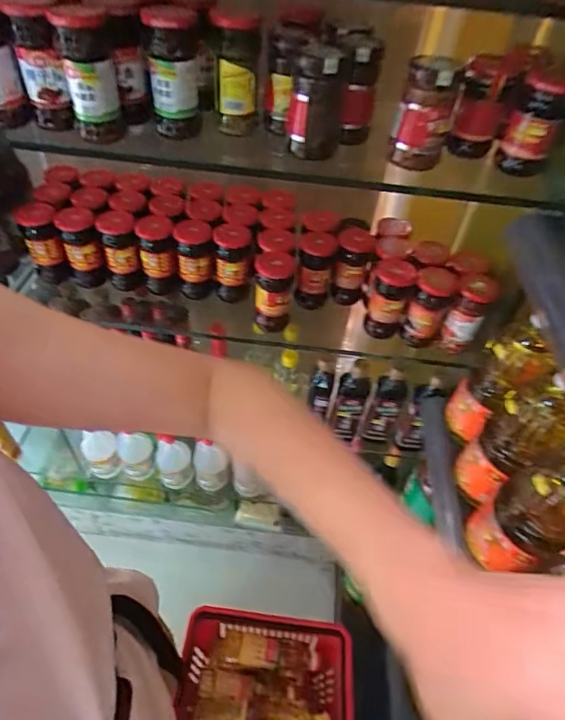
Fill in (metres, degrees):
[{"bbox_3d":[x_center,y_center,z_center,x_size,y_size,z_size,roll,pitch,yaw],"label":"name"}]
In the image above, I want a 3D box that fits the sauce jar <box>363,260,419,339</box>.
[{"bbox_3d":[0.187,-0.109,0.819,0.062,0.131,0.061,9,48,2],"label":"sauce jar"}]

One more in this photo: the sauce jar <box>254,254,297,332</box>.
[{"bbox_3d":[-0.016,-0.115,0.803,0.064,0.128,0.058,2,48,-3],"label":"sauce jar"}]

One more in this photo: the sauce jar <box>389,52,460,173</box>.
[{"bbox_3d":[0.182,-0.313,0.594,0.064,0.123,0.065,3,48,-3],"label":"sauce jar"}]

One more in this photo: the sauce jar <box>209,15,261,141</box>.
[{"bbox_3d":[-0.060,-0.363,0.597,0.058,0.136,0.060,-1,48,-7],"label":"sauce jar"}]

